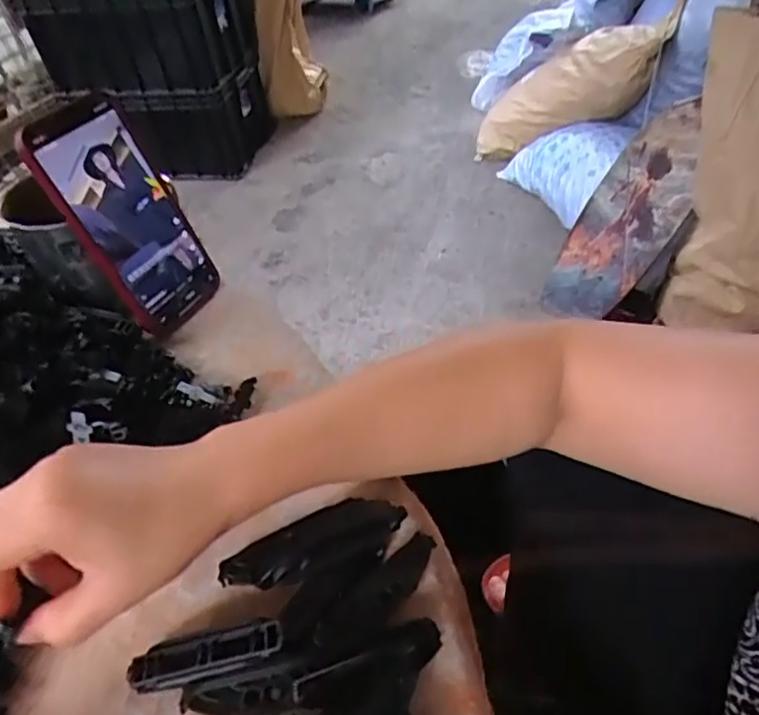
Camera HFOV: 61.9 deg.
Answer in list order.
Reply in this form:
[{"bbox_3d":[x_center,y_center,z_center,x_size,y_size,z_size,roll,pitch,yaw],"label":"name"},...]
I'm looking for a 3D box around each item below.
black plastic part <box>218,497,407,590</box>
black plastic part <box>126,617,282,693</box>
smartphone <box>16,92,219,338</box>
[{"bbox_3d":[-0.032,0.097,0.317,0.094,0.022,0.029,-17,48,-11],"label":"black plastic part"},{"bbox_3d":[-0.079,0.135,0.288,0.073,0.008,0.020,-17,46,5],"label":"black plastic part"},{"bbox_3d":[-0.170,-0.093,0.435,0.010,0.160,0.072,12,48,40],"label":"smartphone"}]

